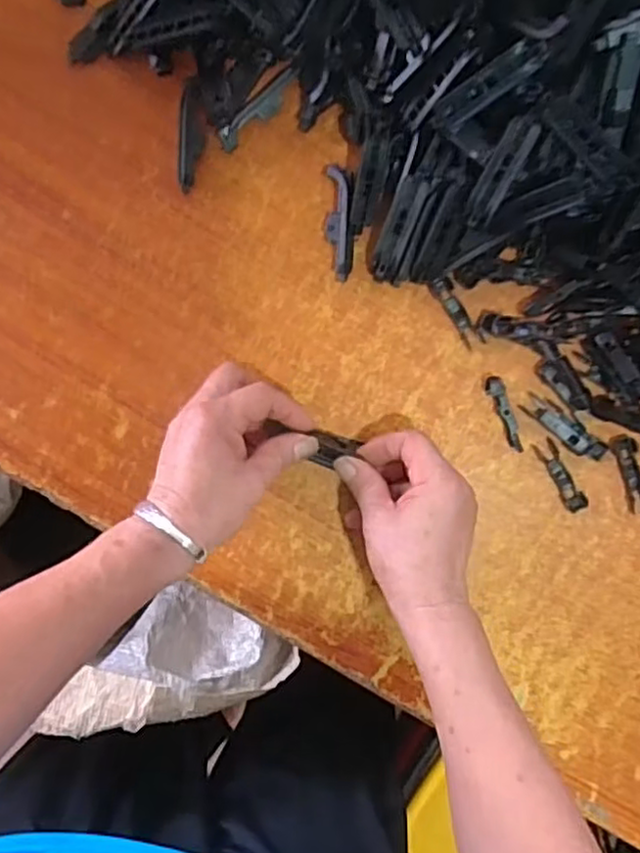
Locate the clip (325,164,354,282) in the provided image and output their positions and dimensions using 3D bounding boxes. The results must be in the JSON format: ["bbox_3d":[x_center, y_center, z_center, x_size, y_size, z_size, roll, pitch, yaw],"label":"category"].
[{"bbox_3d":[0.014,-0.139,0.458,0.019,0.019,0.074,1,97,2],"label":"clip"}]

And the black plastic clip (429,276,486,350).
[{"bbox_3d":[0.096,-0.080,0.471,0.015,0.006,0.055,-31,95,5],"label":"black plastic clip"}]

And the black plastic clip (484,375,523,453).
[{"bbox_3d":[0.133,-0.009,0.475,0.012,0.012,0.057,-25,95,5],"label":"black plastic clip"}]

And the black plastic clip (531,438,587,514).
[{"bbox_3d":[0.173,0.036,0.480,0.015,0.006,0.056,-31,95,5],"label":"black plastic clip"}]

